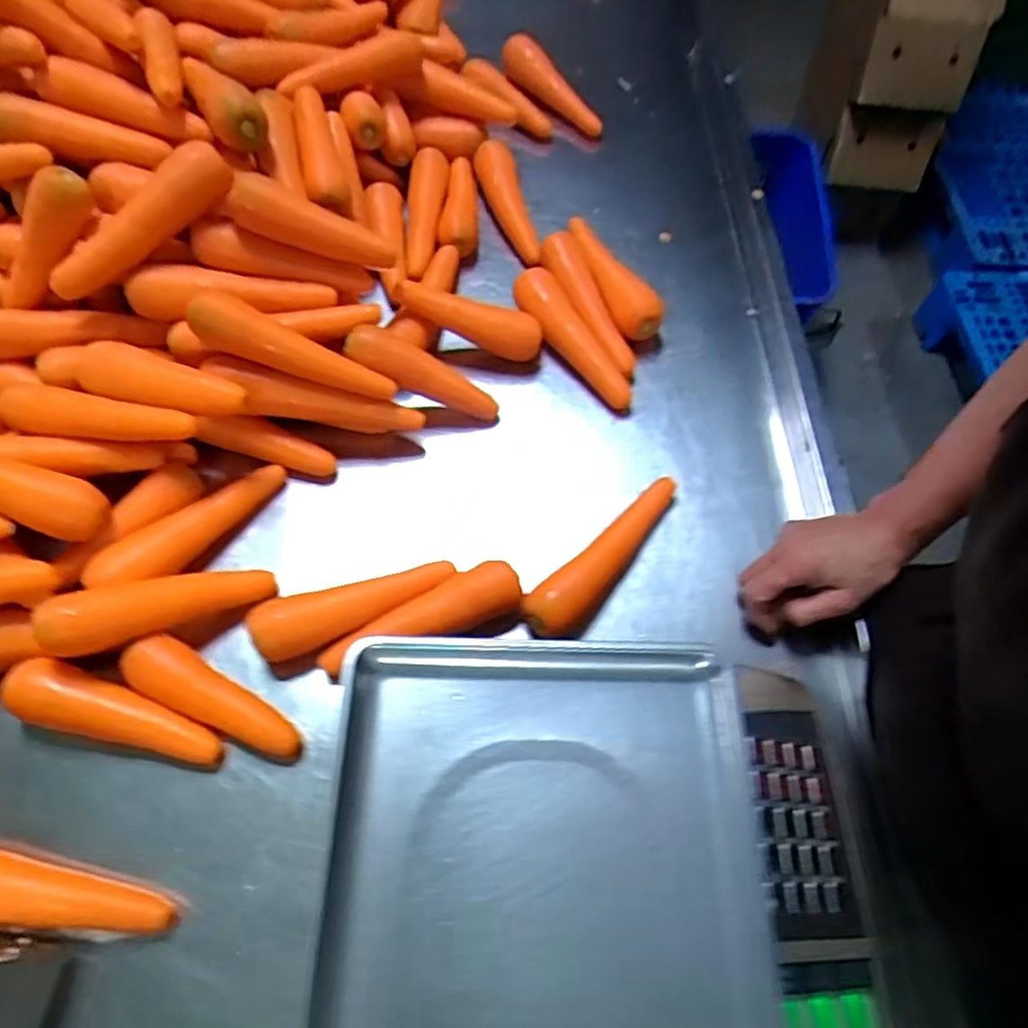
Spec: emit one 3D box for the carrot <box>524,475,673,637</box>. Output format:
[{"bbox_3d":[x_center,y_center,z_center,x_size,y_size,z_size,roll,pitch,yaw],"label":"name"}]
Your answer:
[{"bbox_3d":[0.080,0.030,0.560,0.045,0.040,0.190,38,67,17],"label":"carrot"}]

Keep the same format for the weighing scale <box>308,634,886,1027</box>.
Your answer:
[{"bbox_3d":[0.067,0.256,0.388,0.352,0.115,0.352,3,60,-5],"label":"weighing scale"}]

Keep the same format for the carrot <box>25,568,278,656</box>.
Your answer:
[{"bbox_3d":[-0.263,0.067,0.498,0.160,0.031,0.040,-11,59,-36],"label":"carrot"}]

